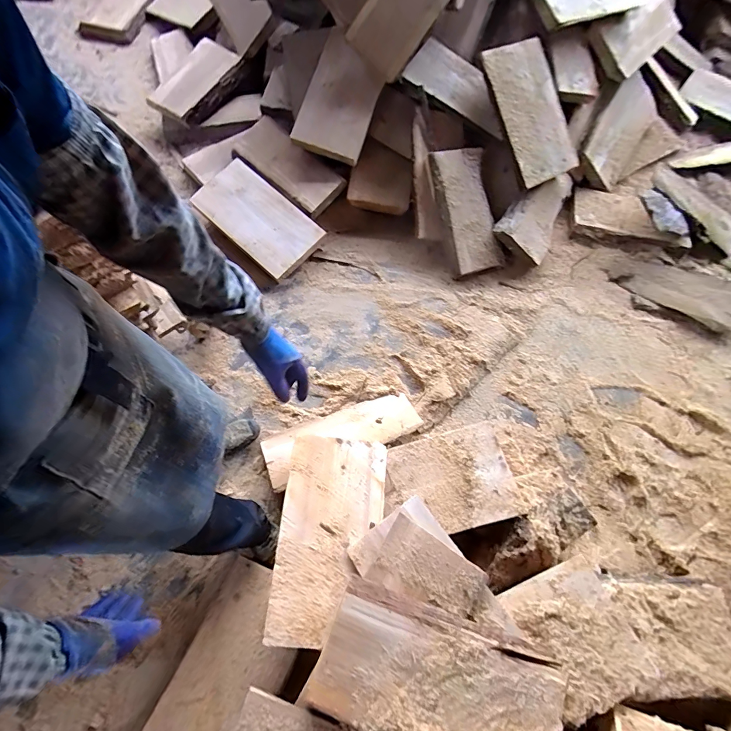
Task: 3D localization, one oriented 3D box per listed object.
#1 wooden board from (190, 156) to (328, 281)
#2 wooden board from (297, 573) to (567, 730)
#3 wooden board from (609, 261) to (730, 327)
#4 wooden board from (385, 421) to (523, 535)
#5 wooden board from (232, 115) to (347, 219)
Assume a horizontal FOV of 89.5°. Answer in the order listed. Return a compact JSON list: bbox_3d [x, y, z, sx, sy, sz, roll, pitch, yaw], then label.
[{"bbox_3d":[-0.449,-0.605,1.508,0.520,0.038,0.279,42,88,7],"label":"wooden board"},{"bbox_3d":[0.146,0.678,0.776,0.487,0.061,0.249,20,67,5],"label":"wooden board"},{"bbox_3d":[1.176,-0.273,1.357,0.415,0.030,0.153,22,93,12],"label":"wooden board"},{"bbox_3d":[0.238,0.342,1.087,0.357,0.050,0.270,-15,71,-2],"label":"wooden board"},{"bbox_3d":[-0.329,-0.844,1.537,0.507,0.034,0.216,43,71,14],"label":"wooden board"}]

